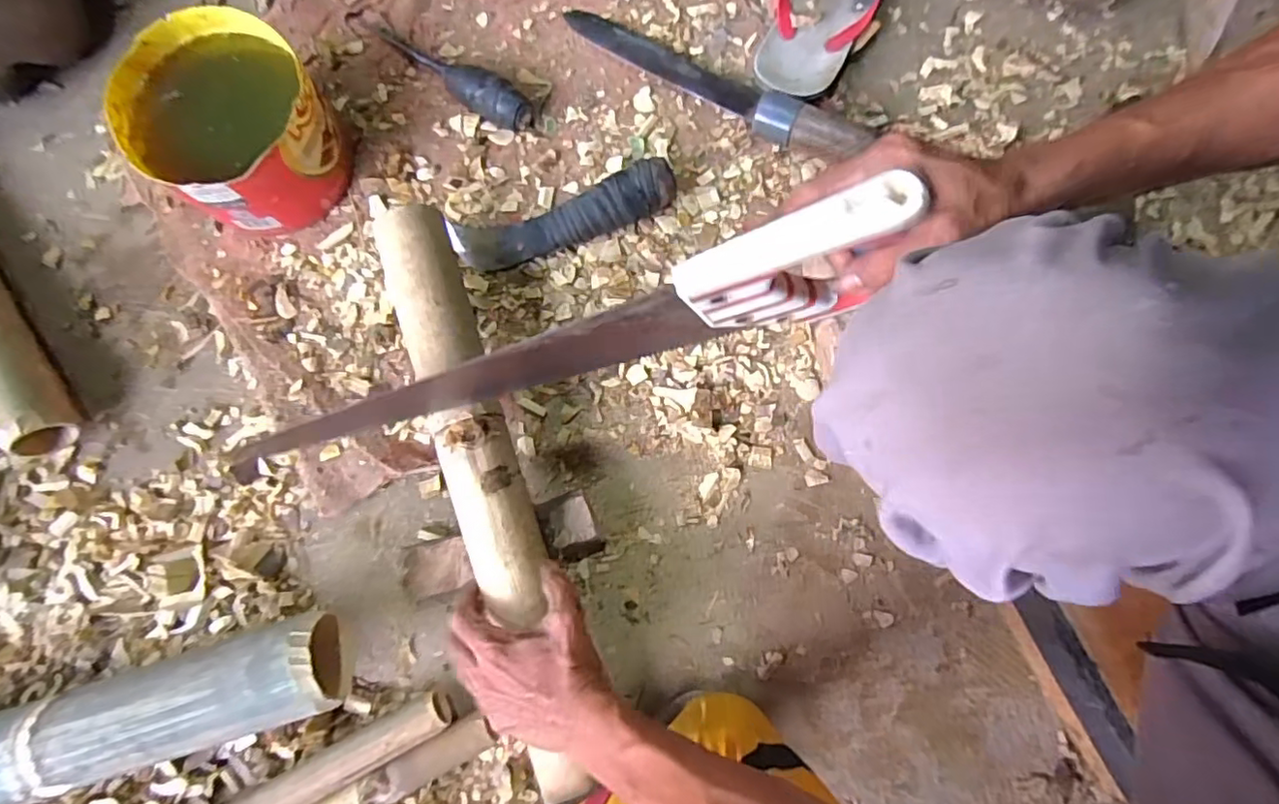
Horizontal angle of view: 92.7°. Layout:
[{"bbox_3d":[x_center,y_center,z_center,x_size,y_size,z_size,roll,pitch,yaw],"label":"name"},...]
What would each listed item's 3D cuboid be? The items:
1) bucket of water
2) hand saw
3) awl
[{"bbox_3d":[-0.346,-0.239,0.535,0.153,0.097,0.149,0,79,0],"label":"bucket of water"},{"bbox_3d":[-0.073,-0.022,0.402,0.475,0.094,0.030,-17,79,20],"label":"hand saw"},{"bbox_3d":[-0.184,-0.313,0.576,0.189,0.032,0.033,34,81,6],"label":"awl"}]

